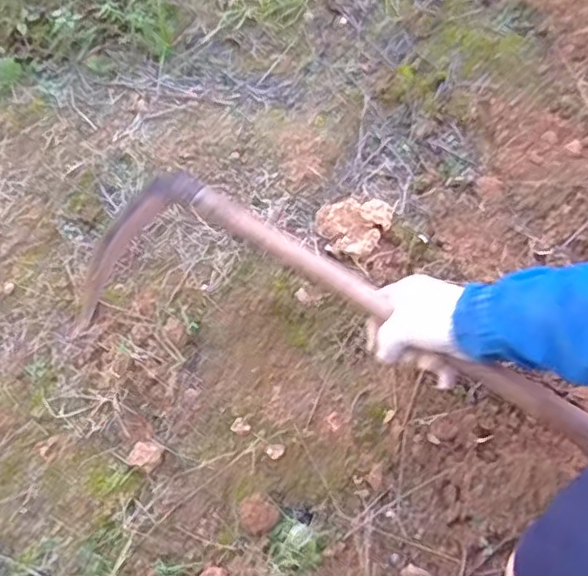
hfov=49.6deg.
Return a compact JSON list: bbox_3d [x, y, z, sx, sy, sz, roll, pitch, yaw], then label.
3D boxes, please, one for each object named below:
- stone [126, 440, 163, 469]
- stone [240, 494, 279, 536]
[{"bbox_3d":[-0.155,0.174,0.667,0.034,0.018,0.027,-2,67,1],"label":"stone"},{"bbox_3d":[-0.037,0.236,0.665,0.039,0.015,0.037,31,72,13],"label":"stone"}]

